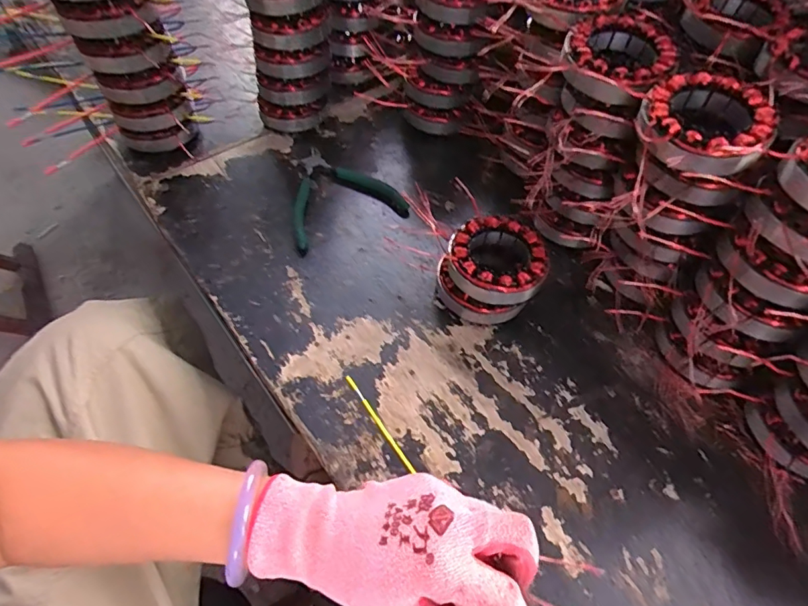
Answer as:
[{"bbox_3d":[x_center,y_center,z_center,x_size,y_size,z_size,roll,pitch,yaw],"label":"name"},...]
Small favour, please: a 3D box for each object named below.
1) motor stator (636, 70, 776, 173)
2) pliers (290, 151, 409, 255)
[{"bbox_3d":[0.217,-0.133,0.354,0.086,0.025,0.084,0,55,0],"label":"motor stator"},{"bbox_3d":[-0.071,-0.126,0.551,0.126,0.012,0.141,-16,56,-10],"label":"pliers"}]

